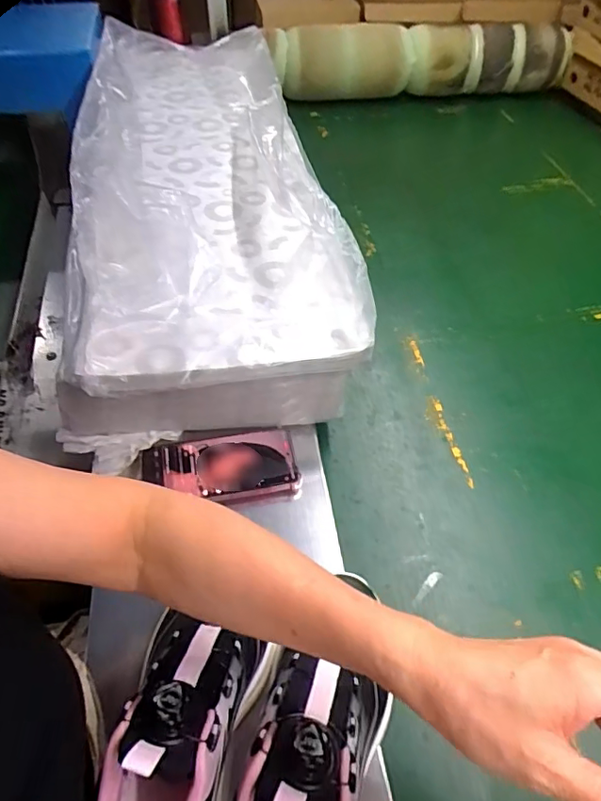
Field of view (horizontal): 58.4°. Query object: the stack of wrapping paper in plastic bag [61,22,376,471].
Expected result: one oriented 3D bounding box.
[{"bbox_3d":[-0.155,-0.333,0.808,0.330,0.155,0.854,-6,51,-7],"label":"stack of wrapping paper in plastic bag"}]

